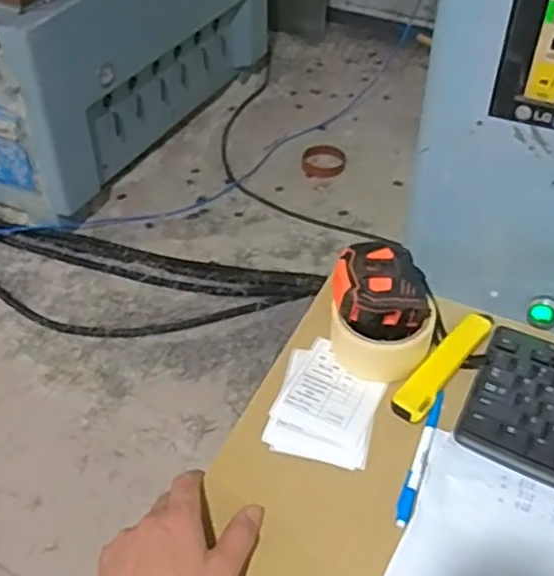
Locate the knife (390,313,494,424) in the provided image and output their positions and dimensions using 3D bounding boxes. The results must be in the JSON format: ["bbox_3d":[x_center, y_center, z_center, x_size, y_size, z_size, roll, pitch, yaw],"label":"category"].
[{"bbox_3d":[0.153,0.066,0.646,0.028,0.016,0.146,29,49,28],"label":"knife"}]

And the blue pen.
[{"bbox_3d":[0.117,0.136,0.583,0.012,0.012,0.130,15,44,16],"label":"blue pen"}]

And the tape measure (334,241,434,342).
[{"bbox_3d":[0.094,0.001,0.638,0.084,0.058,0.066,0,42,-1],"label":"tape measure"}]

